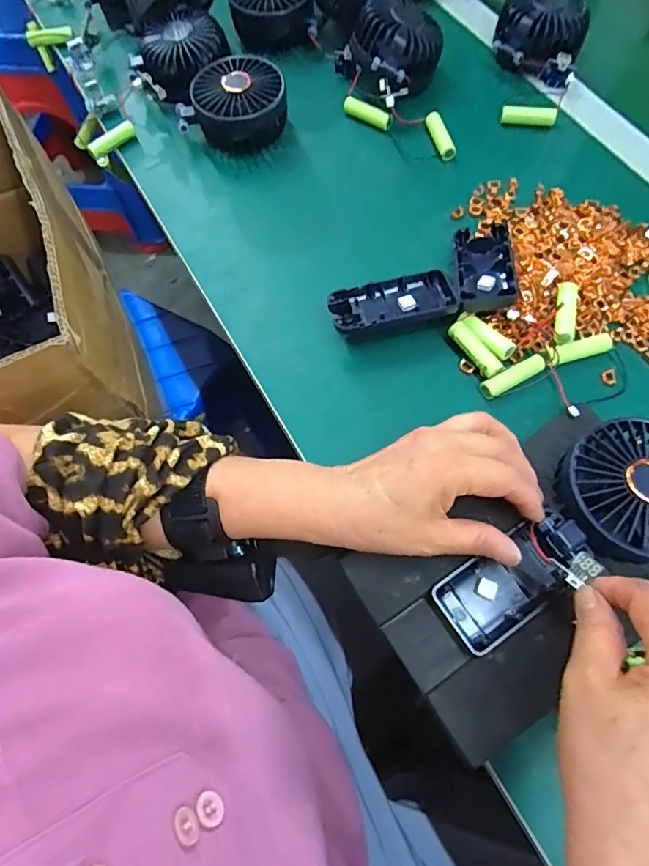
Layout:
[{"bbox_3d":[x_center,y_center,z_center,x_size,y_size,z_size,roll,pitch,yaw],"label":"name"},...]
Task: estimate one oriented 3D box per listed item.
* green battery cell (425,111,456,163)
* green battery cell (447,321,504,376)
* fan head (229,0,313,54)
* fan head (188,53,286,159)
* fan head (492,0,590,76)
[{"bbox_3d":[0.109,-0.280,0.472,0.015,0.011,0.054,-15,69,-5],"label":"green battery cell"},{"bbox_3d":[0.113,-0.062,0.380,0.015,0.013,0.049,-33,71,-11],"label":"green battery cell"},{"bbox_3d":[-0.055,-0.441,0.522,0.082,0.046,0.073,-12,69,-3],"label":"fan head"},{"bbox_3d":[-0.078,-0.306,0.470,0.085,0.046,0.082,-10,69,-2],"label":"fan head"},{"bbox_3d":[0.214,-0.398,0.494,0.085,0.043,0.087,18,70,8],"label":"fan head"}]

